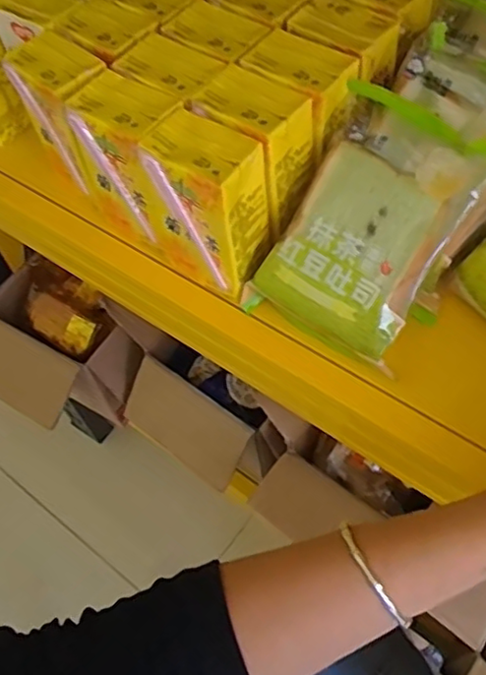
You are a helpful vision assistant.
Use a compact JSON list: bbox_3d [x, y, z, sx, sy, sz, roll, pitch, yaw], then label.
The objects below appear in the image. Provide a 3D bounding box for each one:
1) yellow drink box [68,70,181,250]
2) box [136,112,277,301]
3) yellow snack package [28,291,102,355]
[{"bbox_3d":[-0.073,-0.117,0.417,0.067,0.095,0.047,31,65,22],"label":"yellow drink box"},{"bbox_3d":[-0.021,-0.083,0.389,0.074,0.091,0.047,32,66,22],"label":"box"},{"bbox_3d":[-0.205,-0.014,0.710,0.092,0.027,0.044,28,89,22],"label":"yellow snack package"}]

